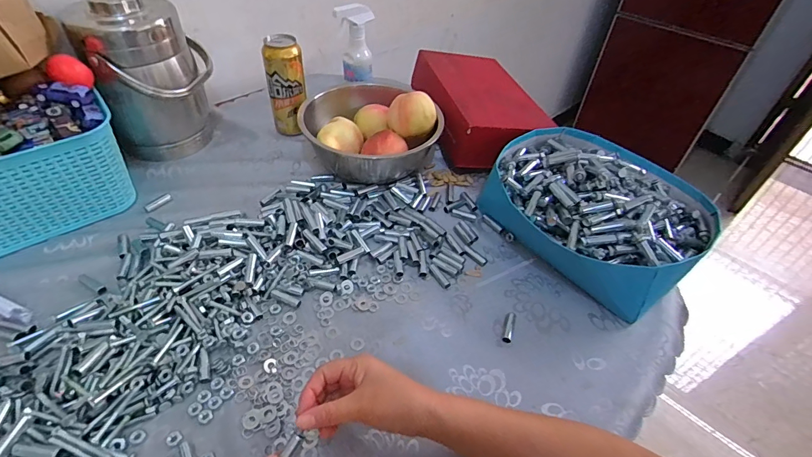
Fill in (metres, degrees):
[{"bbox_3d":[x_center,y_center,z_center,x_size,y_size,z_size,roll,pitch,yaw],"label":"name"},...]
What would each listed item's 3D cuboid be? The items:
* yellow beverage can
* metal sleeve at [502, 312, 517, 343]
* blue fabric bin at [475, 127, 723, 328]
[{"bbox_3d":[-0.212,-0.247,0.736,0.066,0.168,0.062,3,45,-3],"label":"yellow beverage can"},{"bbox_3d":[0.128,0.124,0.511,0.011,0.009,0.044,18,47,12],"label":"metal sleeve"},{"bbox_3d":[0.272,-0.031,0.600,0.296,0.112,0.254,29,50,21],"label":"blue fabric bin"}]

